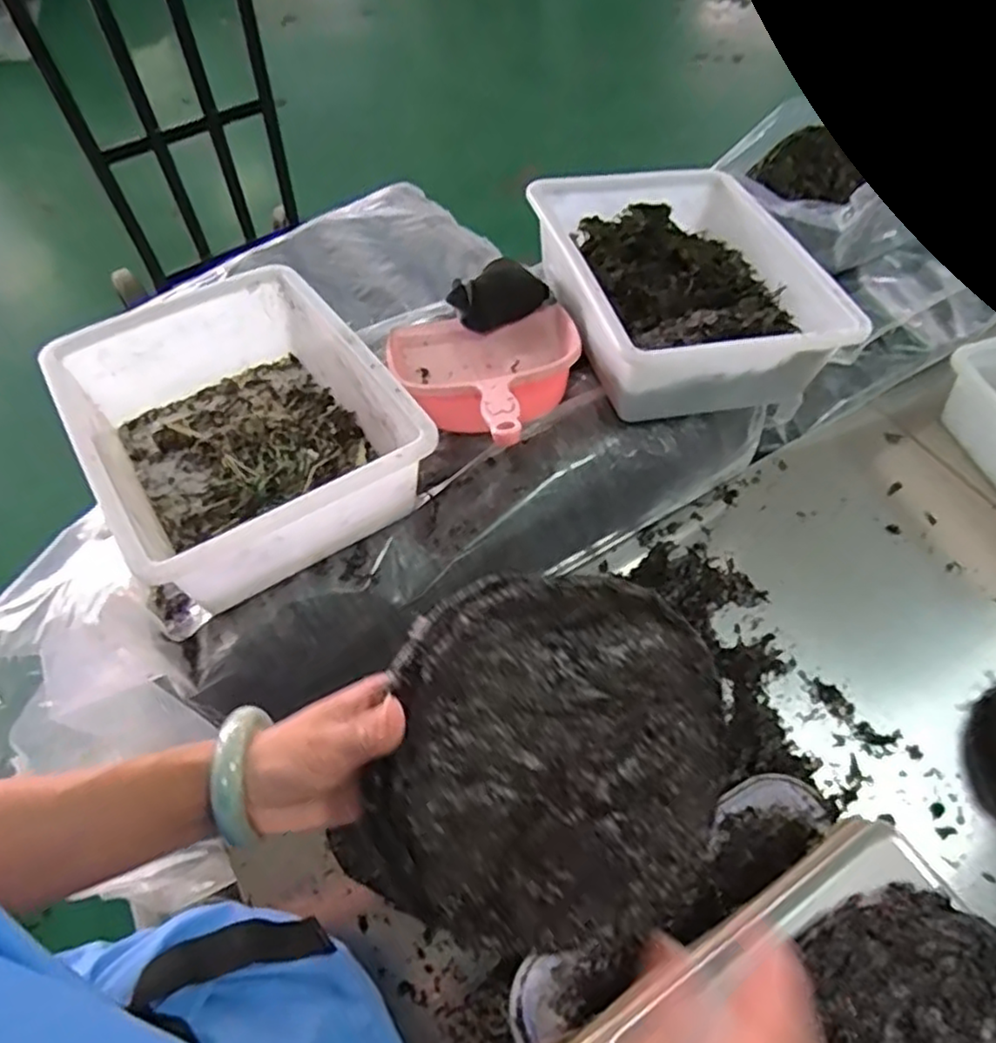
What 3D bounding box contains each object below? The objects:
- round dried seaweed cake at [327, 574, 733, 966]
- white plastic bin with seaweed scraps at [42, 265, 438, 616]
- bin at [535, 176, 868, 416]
[{"bbox_3d":[0.037,0.132,0.384,0.209,0.014,0.192,1,87,-23],"label":"round dried seaweed cake"},{"bbox_3d":[-0.255,-0.100,0.709,0.267,0.129,0.350,-32,63,-18],"label":"white plastic bin with seaweed scraps"},{"bbox_3d":[0.211,-0.296,0.830,0.269,0.102,0.356,-12,59,-7],"label":"bin"}]

